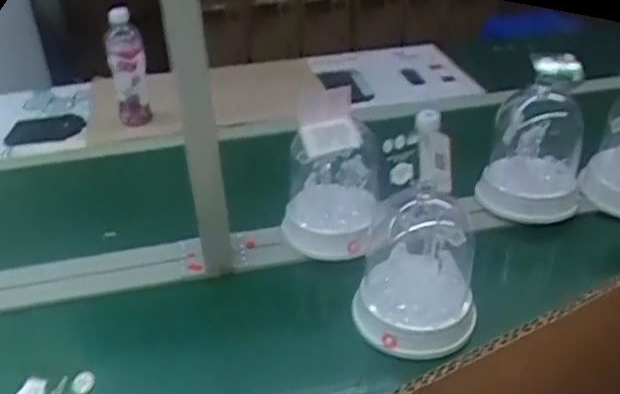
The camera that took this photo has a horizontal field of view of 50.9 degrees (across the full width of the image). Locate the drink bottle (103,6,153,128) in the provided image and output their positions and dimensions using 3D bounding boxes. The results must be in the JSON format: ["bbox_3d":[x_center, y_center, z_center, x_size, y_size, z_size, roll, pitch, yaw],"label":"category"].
[{"bbox_3d":[-0.363,-0.254,1.302,0.074,0.226,0.071,-11,35,-13],"label":"drink bottle"}]

